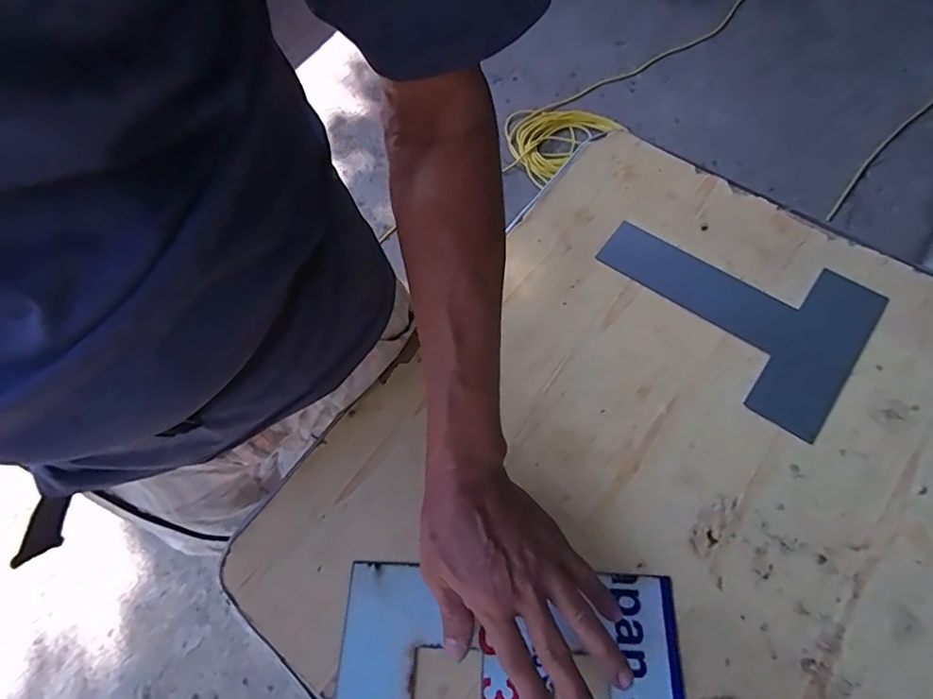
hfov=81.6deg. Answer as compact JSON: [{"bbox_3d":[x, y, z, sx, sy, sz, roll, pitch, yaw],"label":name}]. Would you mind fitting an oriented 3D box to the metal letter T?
[{"bbox_3d":[0.248,-0.046,0.523,0.246,0.009,0.168,33,69,19],"label":"metal letter T"}]

